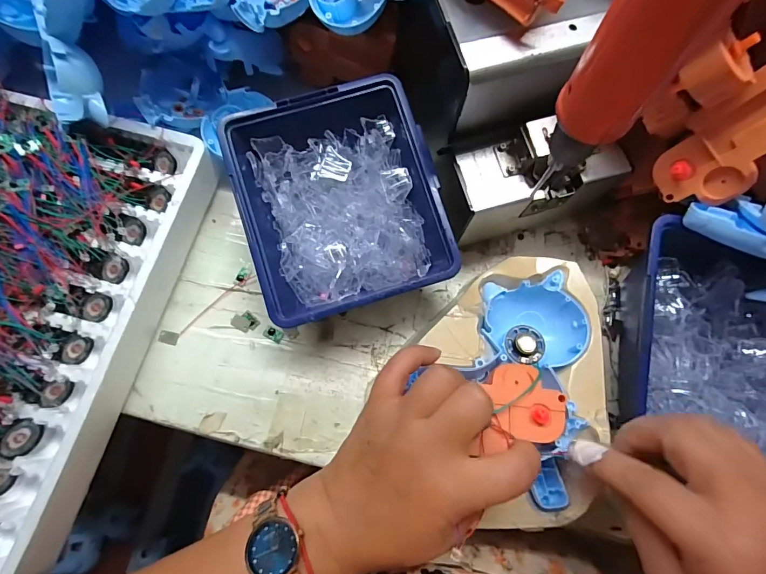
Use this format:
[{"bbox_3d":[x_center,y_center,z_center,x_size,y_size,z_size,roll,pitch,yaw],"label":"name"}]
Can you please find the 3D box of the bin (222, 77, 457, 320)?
[{"bbox_3d":[-0.031,-0.061,0.314,0.144,0.076,0.162,-16,76,-3],"label":"bin"}]

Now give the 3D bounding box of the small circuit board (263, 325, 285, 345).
[{"bbox_3d":[-0.092,0.040,0.328,0.017,0.004,0.010,27,77,7],"label":"small circuit board"}]

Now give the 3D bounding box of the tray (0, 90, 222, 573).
[{"bbox_3d":[-0.302,0.015,0.300,0.227,0.069,0.335,14,76,4],"label":"tray"}]

